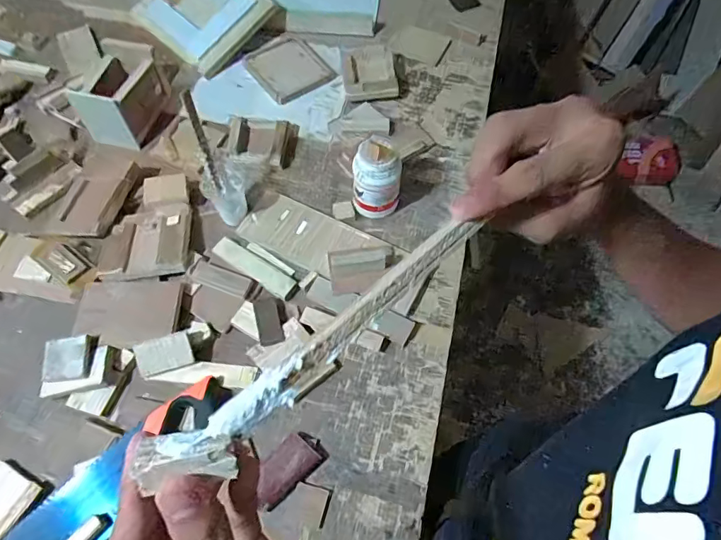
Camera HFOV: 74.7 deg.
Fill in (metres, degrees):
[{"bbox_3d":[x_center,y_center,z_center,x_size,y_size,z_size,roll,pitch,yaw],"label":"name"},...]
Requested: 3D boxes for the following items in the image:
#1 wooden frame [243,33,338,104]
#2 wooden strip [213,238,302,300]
[{"bbox_3d":[-0.155,-0.431,0.998,0.145,0.027,0.156,-37,69,-19],"label":"wooden frame"},{"bbox_3d":[-0.170,-0.006,0.770,0.157,0.011,0.037,32,66,14],"label":"wooden strip"}]

